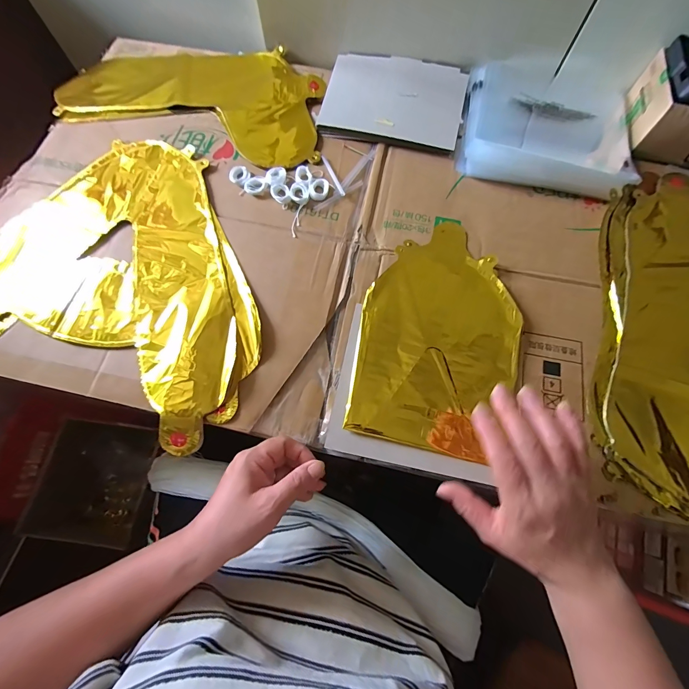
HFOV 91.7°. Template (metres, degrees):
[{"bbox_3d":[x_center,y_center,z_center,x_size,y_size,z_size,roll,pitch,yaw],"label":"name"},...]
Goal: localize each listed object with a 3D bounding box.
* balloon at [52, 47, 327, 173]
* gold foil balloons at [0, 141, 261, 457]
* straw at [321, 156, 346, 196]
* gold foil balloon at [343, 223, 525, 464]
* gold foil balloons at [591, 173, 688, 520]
[{"bbox_3d":[-0.213,-0.382,0.510,0.404,0.026,0.220,19,71,7],"label":"balloon"},{"bbox_3d":[-0.268,-0.101,0.400,0.391,0.011,0.349,15,70,5],"label":"gold foil balloons"},{"bbox_3d":[-0.016,-0.228,0.450,0.007,0.004,0.075,-22,71,-9],"label":"straw"},{"bbox_3d":[0.107,-0.020,0.375,0.169,0.014,0.262,12,70,4],"label":"gold foil balloon"},{"bbox_3d":[0.391,-0.007,0.375,0.218,0.019,0.420,12,70,4],"label":"gold foil balloons"}]

